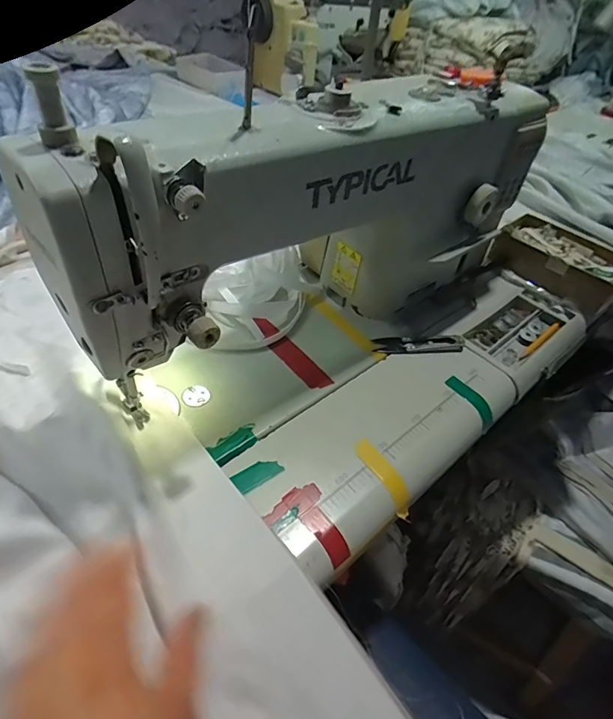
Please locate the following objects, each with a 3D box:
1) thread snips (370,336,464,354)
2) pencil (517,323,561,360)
[{"bbox_3d":[0.124,-0.016,0.480,0.100,0.008,0.027,-1,45,-9],"label":"thread snips"},{"bbox_3d":[0.281,-0.023,0.527,0.104,0.006,0.009,-30,56,-32],"label":"pencil"}]

